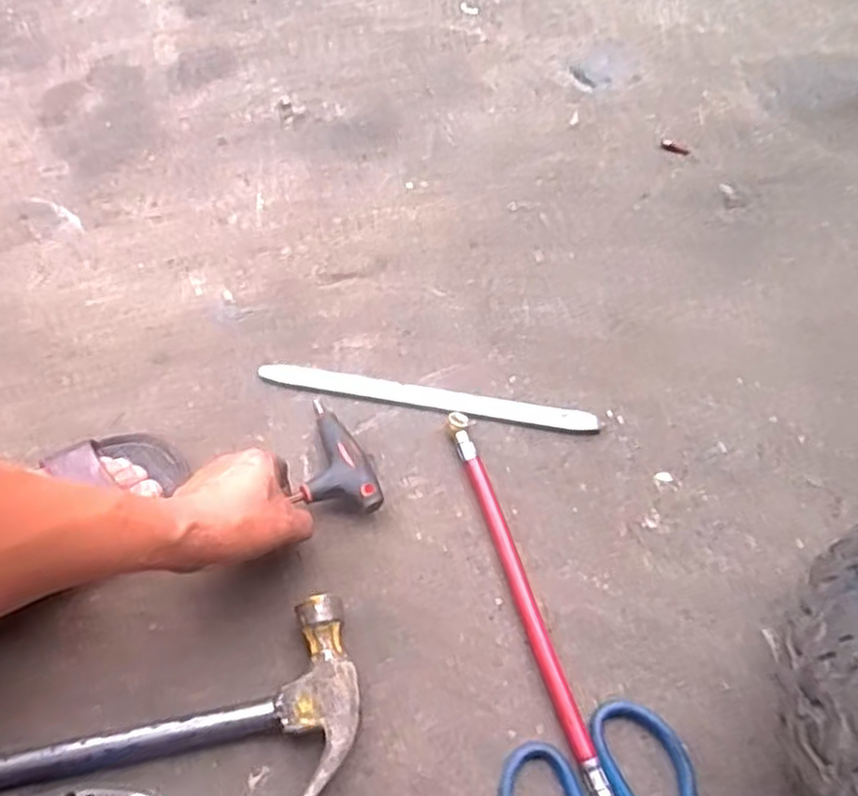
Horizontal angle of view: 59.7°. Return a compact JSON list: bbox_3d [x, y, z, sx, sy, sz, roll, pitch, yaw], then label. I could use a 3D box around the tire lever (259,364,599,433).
[{"bbox_3d":[0.000,-0.001,0.636,0.281,0.012,0.021,8,61,2],"label":"tire lever"}]

